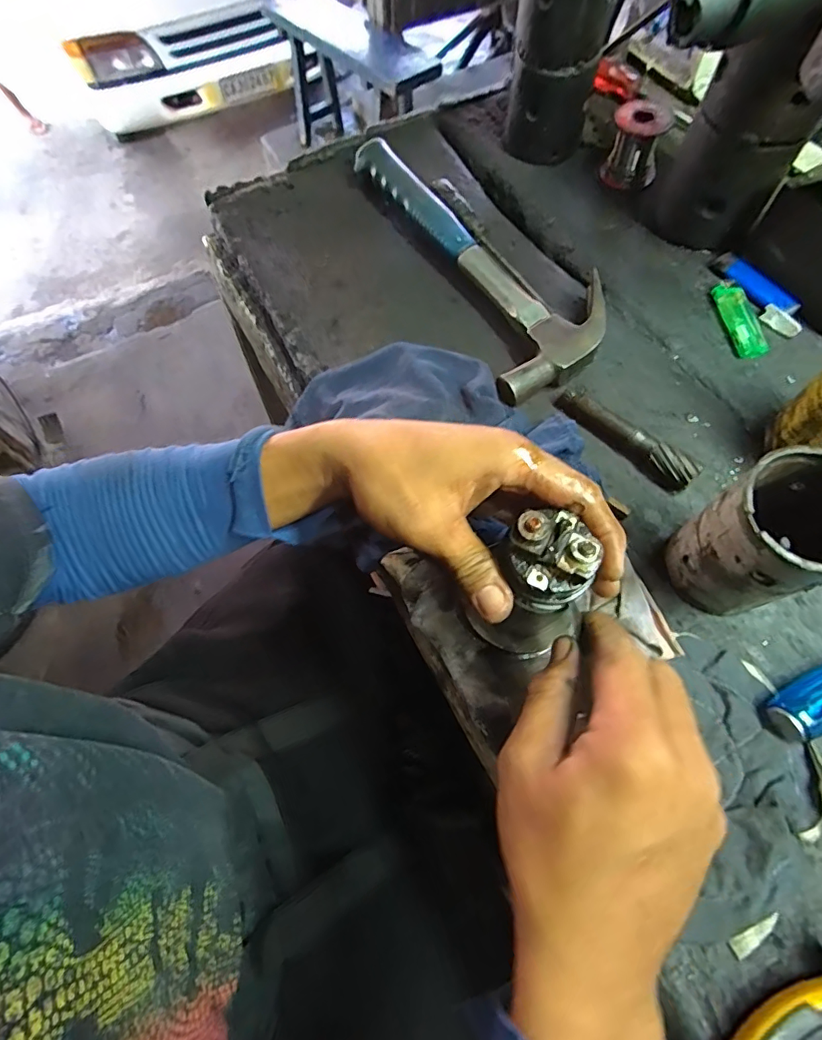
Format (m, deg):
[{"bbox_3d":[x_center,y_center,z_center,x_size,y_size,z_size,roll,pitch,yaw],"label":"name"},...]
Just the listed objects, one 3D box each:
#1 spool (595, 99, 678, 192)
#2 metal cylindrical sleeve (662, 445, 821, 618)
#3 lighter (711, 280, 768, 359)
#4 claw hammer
[{"bbox_3d":[0.219,-0.365,0.492,0.045,0.056,0.043,0,65,1],"label":"spool"},{"bbox_3d":[0.204,0.015,0.296,0.065,0.108,0.063,-26,67,-10],"label":"metal cylindrical sleeve"},{"bbox_3d":[0.277,-0.171,0.423,0.024,0.007,0.079,-14,69,16],"label":"lighter"},{"bbox_3d":[0.060,-0.257,0.469,0.116,0.033,0.333,-23,67,-9],"label":"claw hammer"}]

